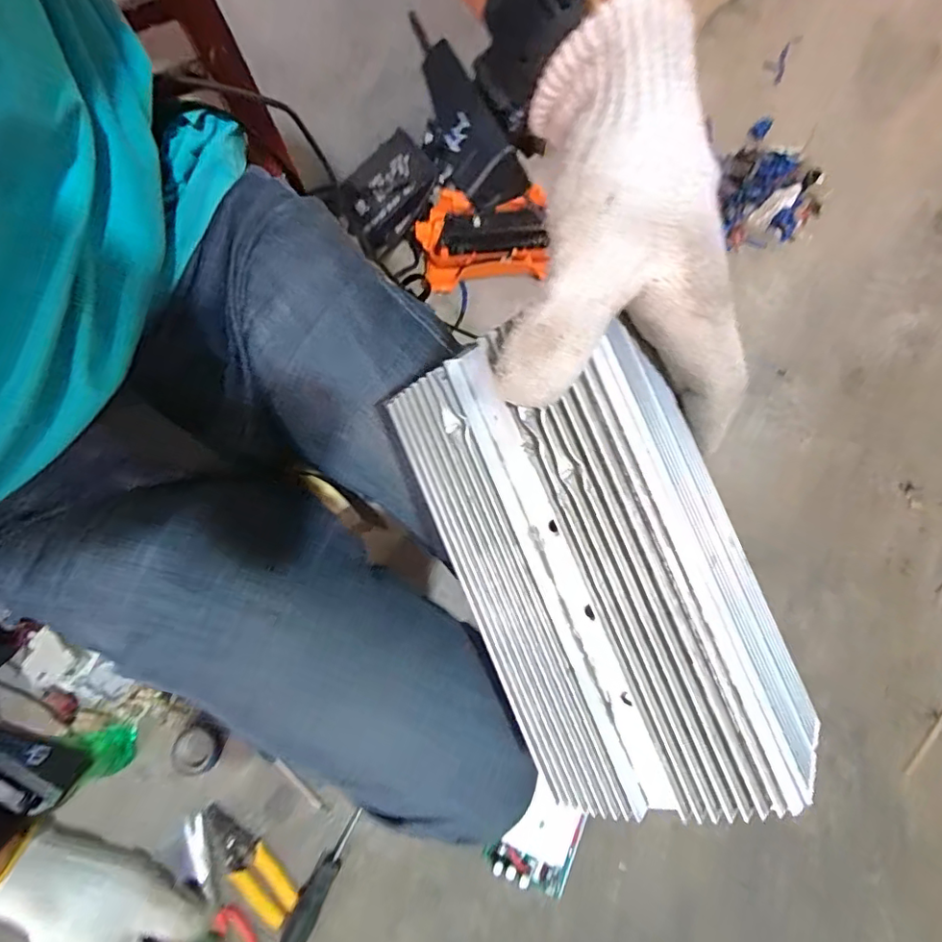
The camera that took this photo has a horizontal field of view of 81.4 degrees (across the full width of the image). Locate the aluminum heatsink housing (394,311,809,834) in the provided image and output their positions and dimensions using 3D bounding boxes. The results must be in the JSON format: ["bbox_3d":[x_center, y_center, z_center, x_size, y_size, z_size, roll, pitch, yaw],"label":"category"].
[{"bbox_3d":[0.054,0.042,0.256,0.134,0.057,0.214,-28,84,35],"label":"aluminum heatsink housing"}]

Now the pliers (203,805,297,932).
[{"bbox_3d":[-0.274,0.472,0.659,0.153,0.016,0.045,35,76,13],"label":"pliers"}]

